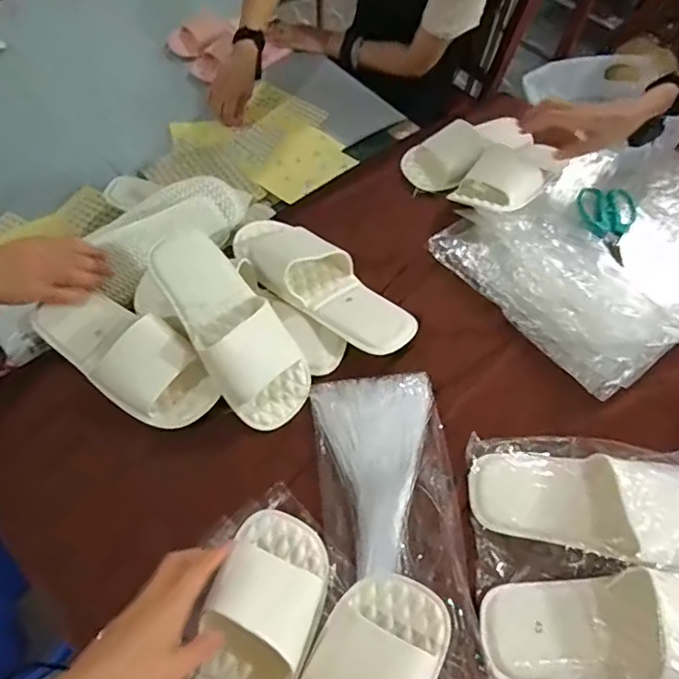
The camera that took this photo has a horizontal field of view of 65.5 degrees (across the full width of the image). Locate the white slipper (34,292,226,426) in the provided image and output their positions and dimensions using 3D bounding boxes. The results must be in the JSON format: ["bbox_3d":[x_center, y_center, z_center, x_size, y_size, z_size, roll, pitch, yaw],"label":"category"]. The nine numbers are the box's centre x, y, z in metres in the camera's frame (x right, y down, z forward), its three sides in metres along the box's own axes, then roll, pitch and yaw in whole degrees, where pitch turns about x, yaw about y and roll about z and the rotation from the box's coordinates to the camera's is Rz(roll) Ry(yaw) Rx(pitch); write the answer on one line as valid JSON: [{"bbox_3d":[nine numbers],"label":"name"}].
[{"bbox_3d":[-0.252,0.013,0.609,0.245,0.060,0.094,29,62,14],"label":"white slipper"}]

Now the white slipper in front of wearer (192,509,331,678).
[{"bbox_3d":[-0.080,0.278,0.464,0.093,0.048,0.241,17,63,7],"label":"white slipper in front of wearer"}]

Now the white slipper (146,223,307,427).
[{"bbox_3d":[-0.125,-0.019,0.603,0.103,0.065,0.251,-34,84,-20],"label":"white slipper"}]

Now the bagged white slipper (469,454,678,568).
[{"bbox_3d":[0.287,0.172,0.546,0.243,0.062,0.110,4,59,14],"label":"bagged white slipper"}]

